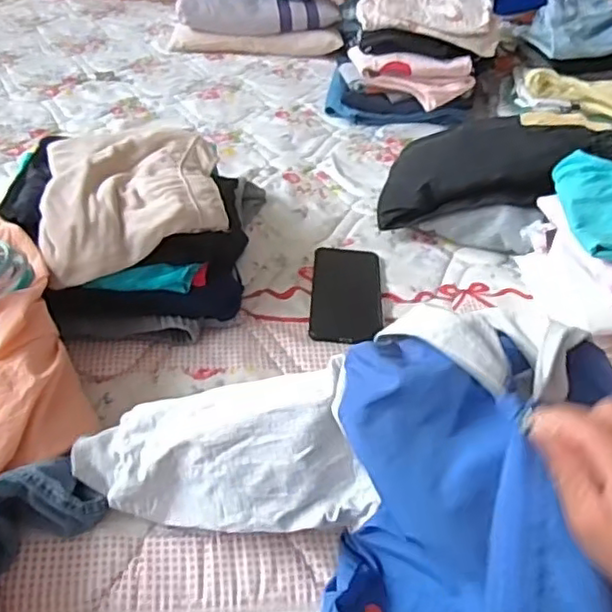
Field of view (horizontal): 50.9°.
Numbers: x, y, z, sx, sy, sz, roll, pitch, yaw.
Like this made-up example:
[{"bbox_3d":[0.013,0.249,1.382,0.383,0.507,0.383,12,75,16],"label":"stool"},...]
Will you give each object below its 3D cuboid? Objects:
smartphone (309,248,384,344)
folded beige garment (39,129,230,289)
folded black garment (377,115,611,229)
[{"bbox_3d":[0.047,-0.014,0.728,0.080,0.014,0.154,5,40,0],"label":"smartphone"},{"bbox_3d":[-0.180,-0.121,0.680,0.175,0.051,0.227,-6,41,-13],"label":"folded beige garment"},{"bbox_3d":[0.246,-0.197,0.854,0.291,0.059,0.219,-12,35,21],"label":"folded black garment"}]

